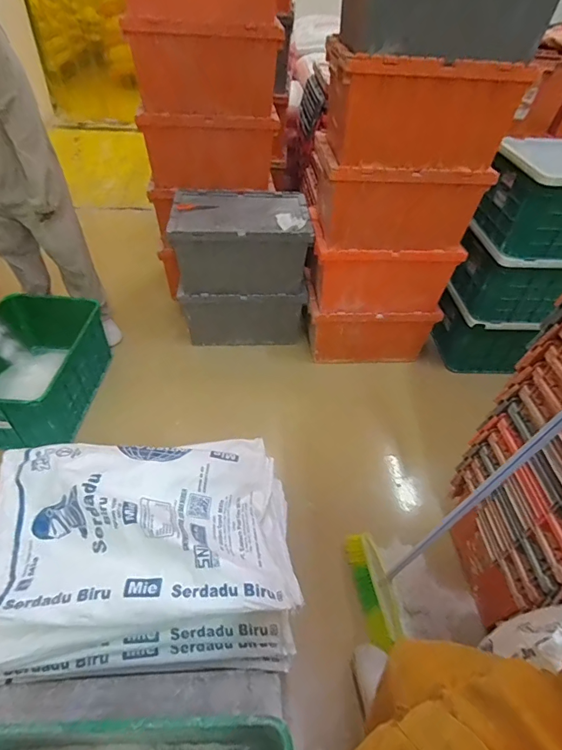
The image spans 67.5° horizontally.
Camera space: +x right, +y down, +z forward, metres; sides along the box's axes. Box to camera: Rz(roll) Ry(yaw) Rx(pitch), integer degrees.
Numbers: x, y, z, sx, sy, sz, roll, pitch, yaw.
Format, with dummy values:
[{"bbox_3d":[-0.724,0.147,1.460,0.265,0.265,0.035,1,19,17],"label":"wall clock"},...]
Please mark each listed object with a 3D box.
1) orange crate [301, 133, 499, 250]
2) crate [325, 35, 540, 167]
[{"bbox_3d":[0.434,-0.703,1.672,0.613,0.322,0.337,-3,46,-7],"label":"orange crate"},{"bbox_3d":[0.473,-0.904,1.432,0.620,0.318,0.333,-3,46,-7],"label":"crate"}]

